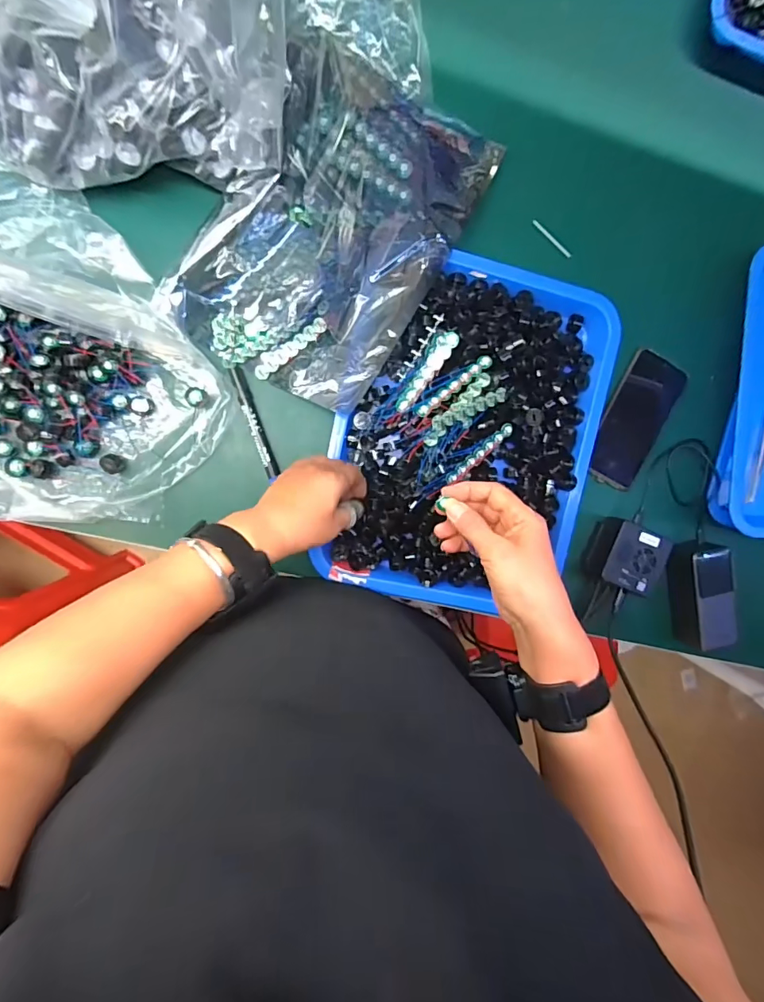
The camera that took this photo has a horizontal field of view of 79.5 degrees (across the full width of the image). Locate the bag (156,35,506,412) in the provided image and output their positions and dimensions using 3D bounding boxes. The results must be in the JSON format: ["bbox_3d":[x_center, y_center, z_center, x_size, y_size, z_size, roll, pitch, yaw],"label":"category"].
[{"bbox_3d":[-0.045,-0.281,0.468,0.221,0.047,0.346,30,92,-10],"label":"bag"}]

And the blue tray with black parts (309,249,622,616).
[{"bbox_3d":[0.103,-0.074,0.518,0.286,0.054,0.385,12,95,-9],"label":"blue tray with black parts"}]

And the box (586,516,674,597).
[{"bbox_3d":[0.296,0.067,0.557,0.074,0.045,0.078,17,94,-9],"label":"box"}]

